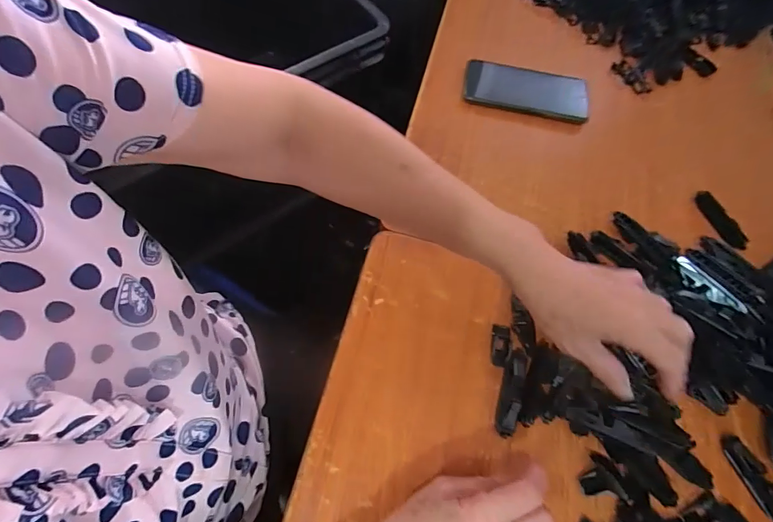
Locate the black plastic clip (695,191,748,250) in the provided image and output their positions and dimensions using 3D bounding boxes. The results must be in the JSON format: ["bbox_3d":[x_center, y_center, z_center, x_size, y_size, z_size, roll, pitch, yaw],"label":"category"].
[{"bbox_3d":[0.409,-0.050,0.486,0.014,0.014,0.080,-20,68,-12],"label":"black plastic clip"}]

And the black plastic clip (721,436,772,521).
[{"bbox_3d":[0.345,0.202,0.363,0.022,0.014,0.078,-24,69,-13],"label":"black plastic clip"}]

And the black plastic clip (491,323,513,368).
[{"bbox_3d":[0.116,0.084,0.398,0.019,0.009,0.042,9,66,1],"label":"black plastic clip"}]

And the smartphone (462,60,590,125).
[{"bbox_3d":[0.196,-0.238,0.553,0.173,0.007,0.083,12,66,2],"label":"smartphone"}]

